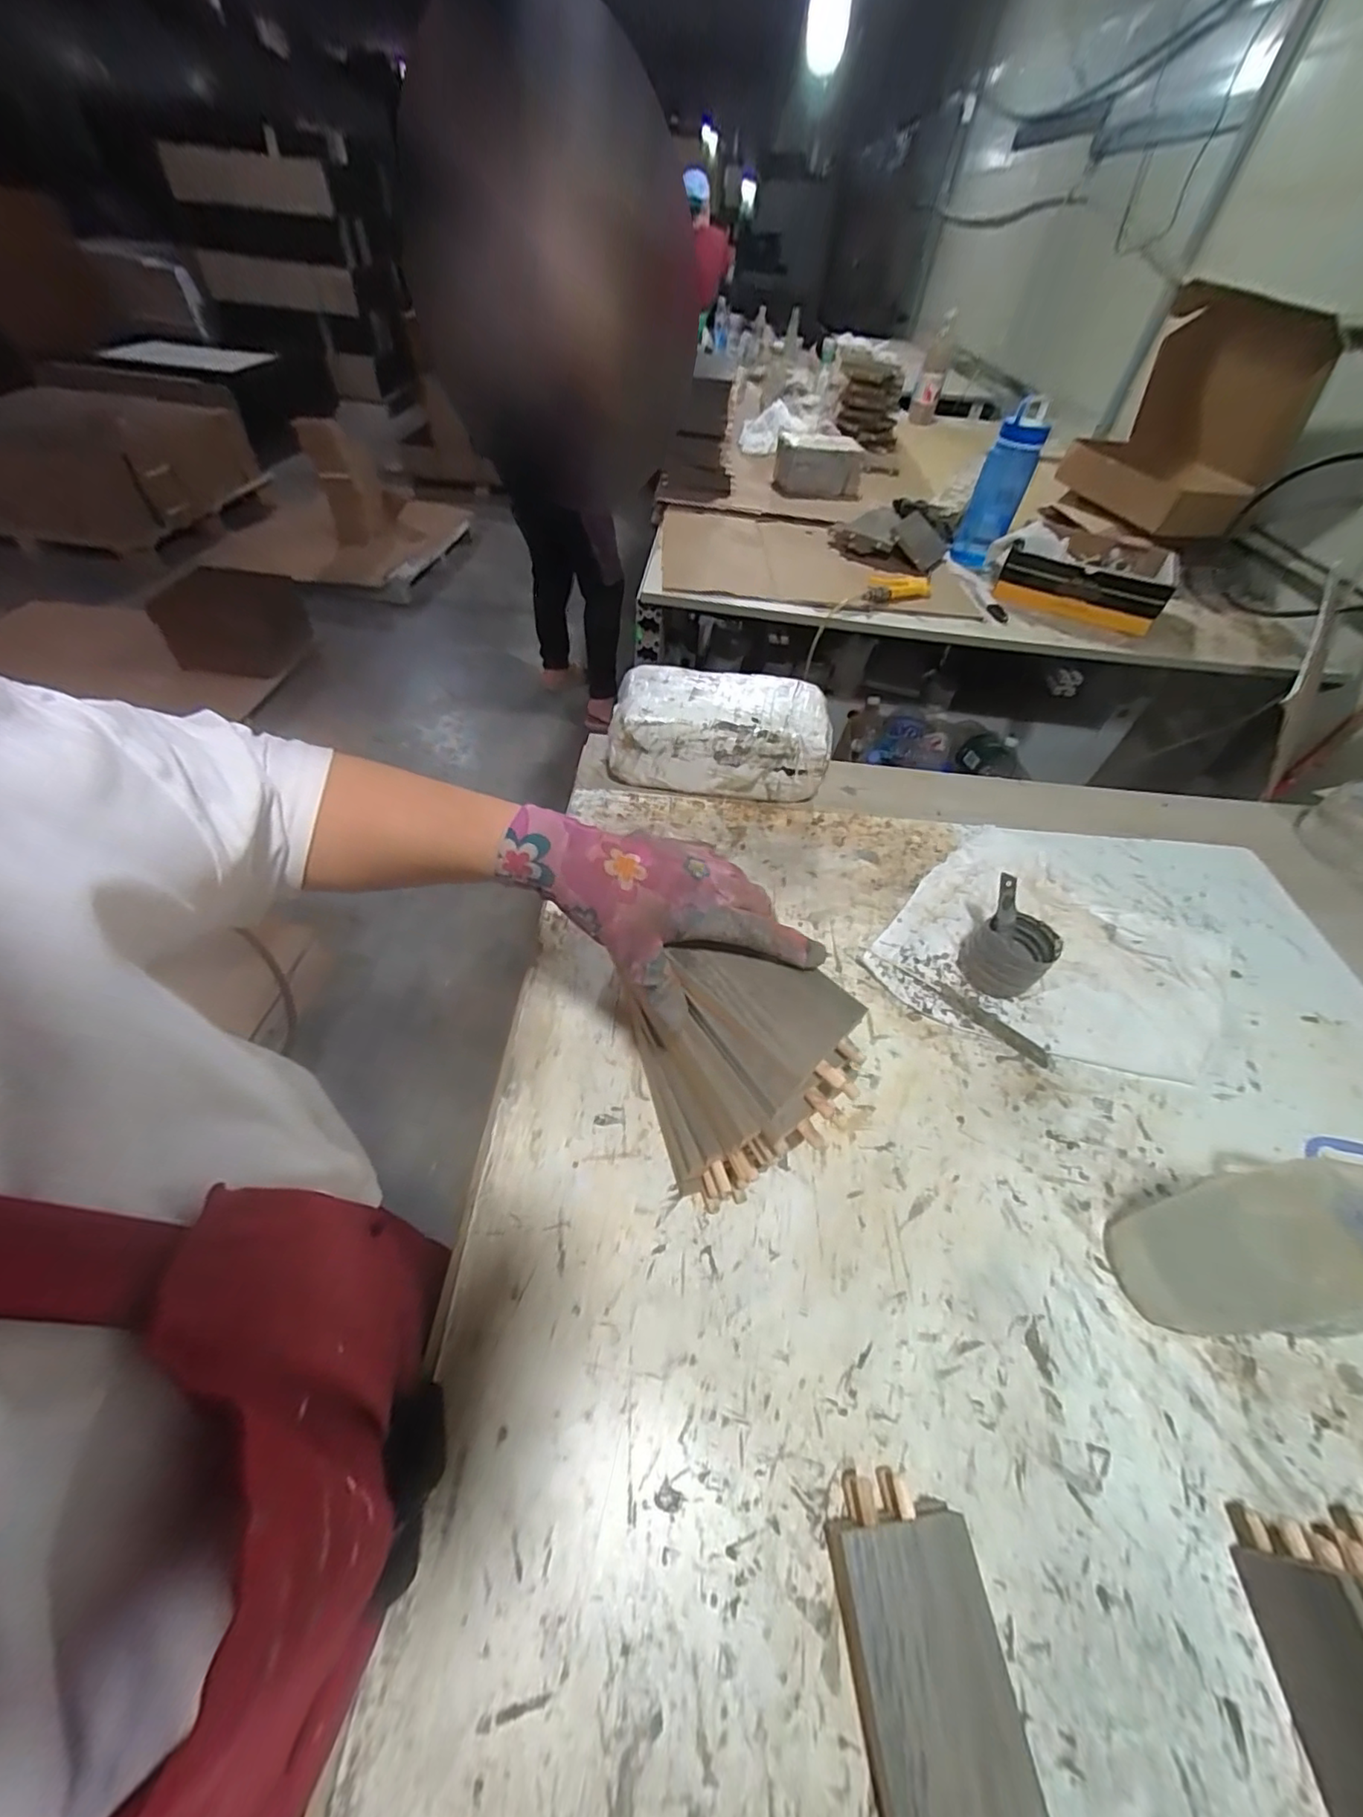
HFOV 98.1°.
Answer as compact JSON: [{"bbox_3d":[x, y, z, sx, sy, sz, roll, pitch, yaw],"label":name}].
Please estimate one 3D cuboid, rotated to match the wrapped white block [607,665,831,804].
[{"bbox_3d":[0.043,-0.206,0.704,0.248,0.106,0.118,6,50,-1],"label":"wrapped white block"}]

